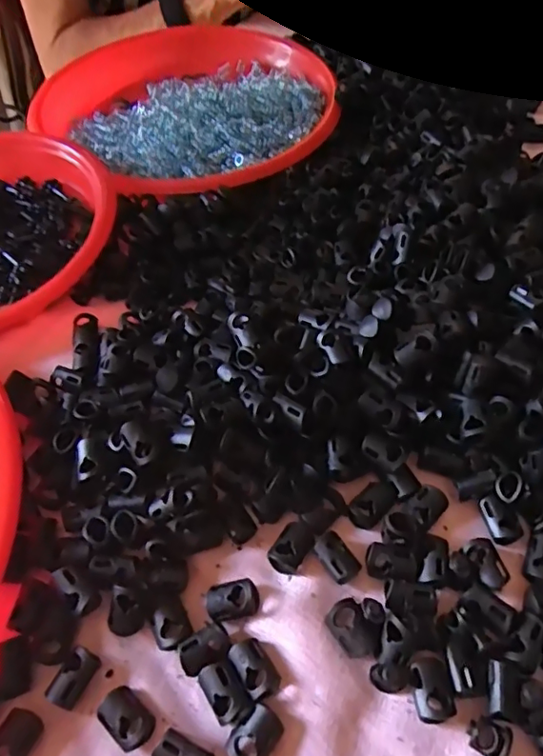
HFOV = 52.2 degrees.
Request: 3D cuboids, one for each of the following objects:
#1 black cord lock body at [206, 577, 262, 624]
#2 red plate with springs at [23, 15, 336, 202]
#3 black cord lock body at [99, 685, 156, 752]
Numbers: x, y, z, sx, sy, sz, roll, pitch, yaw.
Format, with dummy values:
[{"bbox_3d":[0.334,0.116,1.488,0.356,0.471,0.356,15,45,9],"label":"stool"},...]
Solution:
[{"bbox_3d":[-0.015,0.089,0.222,0.020,0.008,0.014,-8,54,-3],"label":"black cord lock body"},{"bbox_3d":[-0.053,-0.218,0.424,0.221,0.025,0.212,-39,62,-23],"label":"red plate with springs"},{"bbox_3d":[-0.053,0.124,0.202,0.019,0.009,0.014,30,61,22],"label":"black cord lock body"}]

